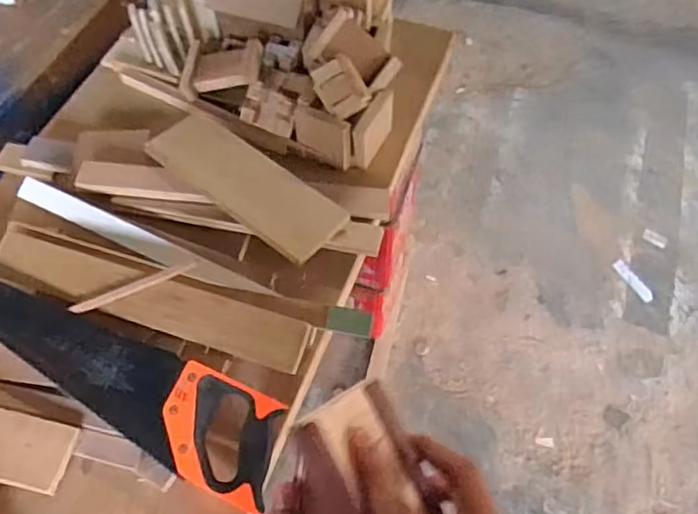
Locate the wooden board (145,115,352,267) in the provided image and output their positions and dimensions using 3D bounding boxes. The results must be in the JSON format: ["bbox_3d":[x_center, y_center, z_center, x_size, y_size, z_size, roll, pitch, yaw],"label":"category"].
[{"bbox_3d":[-0.138,-0.100,0.812,0.281,0.012,0.099,37,63,16],"label":"wooden board"}]

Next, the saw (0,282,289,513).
[{"bbox_3d":[-0.313,0.118,0.691,0.512,0.035,0.106,21,60,13],"label":"saw"}]

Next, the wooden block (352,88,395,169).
[{"bbox_3d":[0.034,-0.179,0.876,0.024,0.078,0.090,30,62,17],"label":"wooden block"}]

